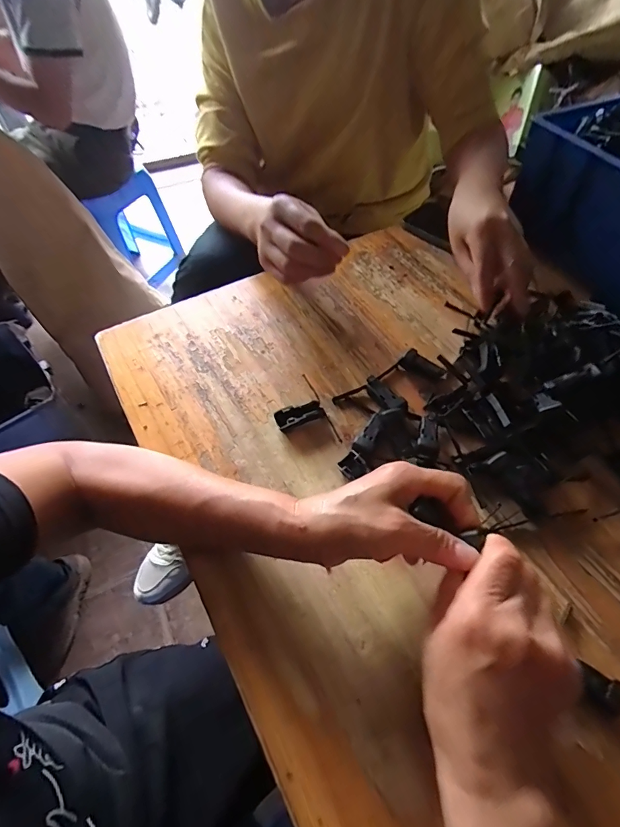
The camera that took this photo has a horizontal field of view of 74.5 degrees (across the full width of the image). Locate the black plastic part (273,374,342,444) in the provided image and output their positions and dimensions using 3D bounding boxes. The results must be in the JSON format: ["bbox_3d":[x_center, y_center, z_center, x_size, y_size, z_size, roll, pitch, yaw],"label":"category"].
[{"bbox_3d":[-0.009,0.002,0.391,0.049,0.015,0.074,-21,59,-14],"label":"black plastic part"}]

